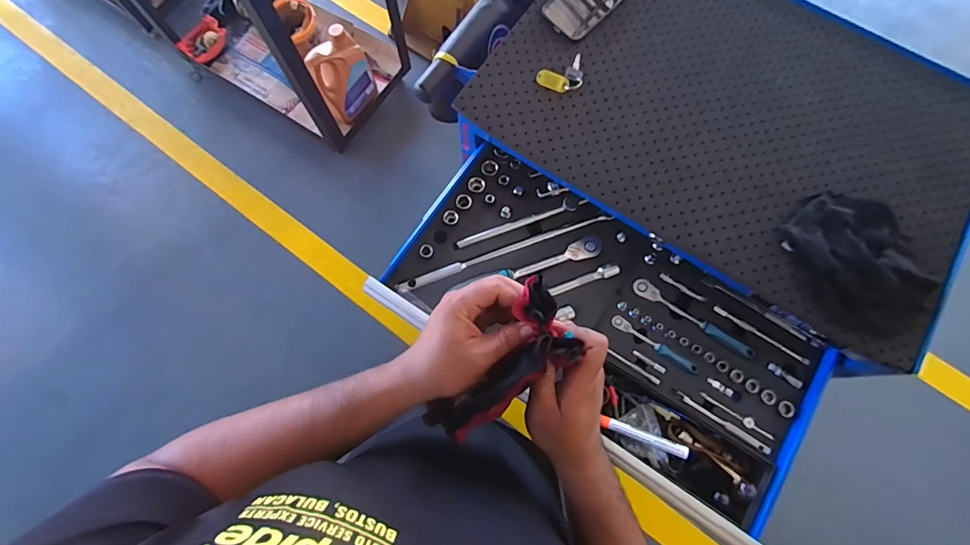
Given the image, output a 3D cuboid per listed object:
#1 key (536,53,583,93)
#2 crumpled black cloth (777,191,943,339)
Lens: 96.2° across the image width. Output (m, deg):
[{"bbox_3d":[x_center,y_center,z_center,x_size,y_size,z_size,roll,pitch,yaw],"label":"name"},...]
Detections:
[{"bbox_3d":[0.117,-0.285,0.632,0.079,0.007,0.049,-28,77,-8],"label":"key"},{"bbox_3d":[0.472,-0.016,0.542,0.157,0.032,0.186,-15,76,-5],"label":"crumpled black cloth"}]

